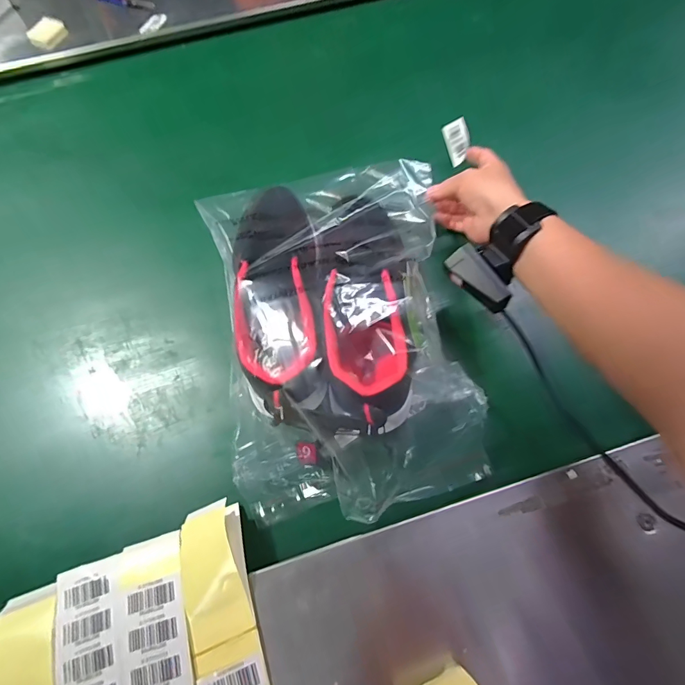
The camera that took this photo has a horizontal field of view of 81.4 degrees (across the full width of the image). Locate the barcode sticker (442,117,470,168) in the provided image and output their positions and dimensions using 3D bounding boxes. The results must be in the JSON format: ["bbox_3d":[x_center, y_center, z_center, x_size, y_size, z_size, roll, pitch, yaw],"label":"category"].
[{"bbox_3d":[0.147,-0.255,0.506,0.029,0.006,0.050,-15,96,36],"label":"barcode sticker"}]

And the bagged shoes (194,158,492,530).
[{"bbox_3d":[0.002,-0.030,0.397,0.242,0.097,0.359,-10,70,-5],"label":"bagged shoes"}]

